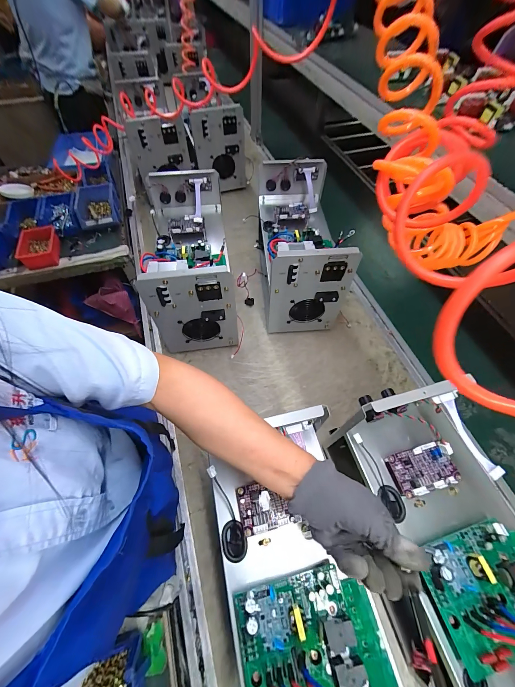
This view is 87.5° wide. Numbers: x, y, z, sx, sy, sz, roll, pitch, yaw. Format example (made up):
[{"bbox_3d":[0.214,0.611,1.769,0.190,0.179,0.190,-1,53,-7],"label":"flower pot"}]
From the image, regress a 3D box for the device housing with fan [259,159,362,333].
[{"bbox_3d":[0.107,-0.257,0.736,0.180,0.280,0.396,-3,59,-2],"label":"device housing with fan"}]

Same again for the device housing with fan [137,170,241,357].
[{"bbox_3d":[-0.165,-0.218,0.678,0.176,0.231,0.381,-8,59,-5],"label":"device housing with fan"}]

